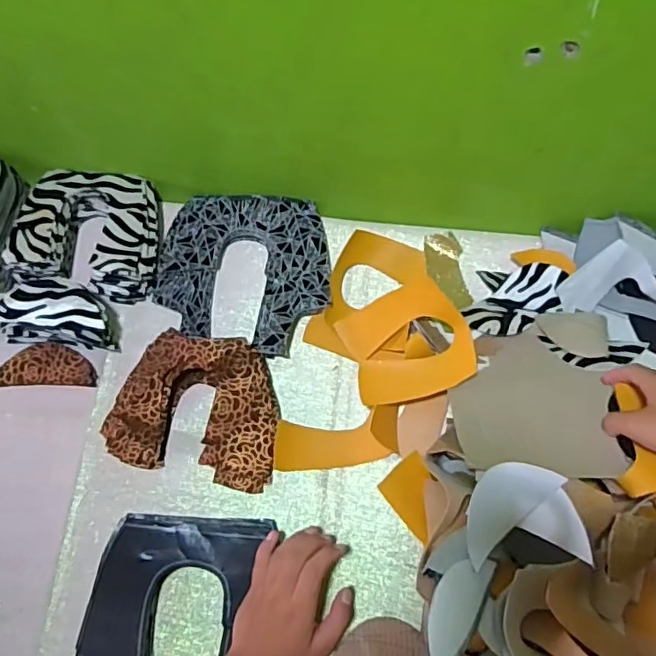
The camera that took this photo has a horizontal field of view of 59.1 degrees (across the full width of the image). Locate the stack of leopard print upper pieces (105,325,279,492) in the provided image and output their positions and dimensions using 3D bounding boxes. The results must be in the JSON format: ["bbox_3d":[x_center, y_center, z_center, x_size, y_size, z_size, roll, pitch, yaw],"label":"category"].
[{"bbox_3d":[-0.136,0.081,0.599,0.178,0.046,0.141,11,71,6],"label":"stack of leopard print upper pieces"}]

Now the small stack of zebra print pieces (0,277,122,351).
[{"bbox_3d":[-0.296,-0.019,0.628,0.135,0.063,0.065,7,71,4],"label":"small stack of zebra print pieces"}]

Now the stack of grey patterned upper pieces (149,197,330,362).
[{"bbox_3d":[-0.094,-0.062,0.651,0.189,0.027,0.180,4,70,3],"label":"stack of grey patterned upper pieces"}]

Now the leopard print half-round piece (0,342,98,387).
[{"bbox_3d":[-0.309,0.042,0.638,0.110,0.020,0.046,-1,70,1],"label":"leopard print half-round piece"}]

